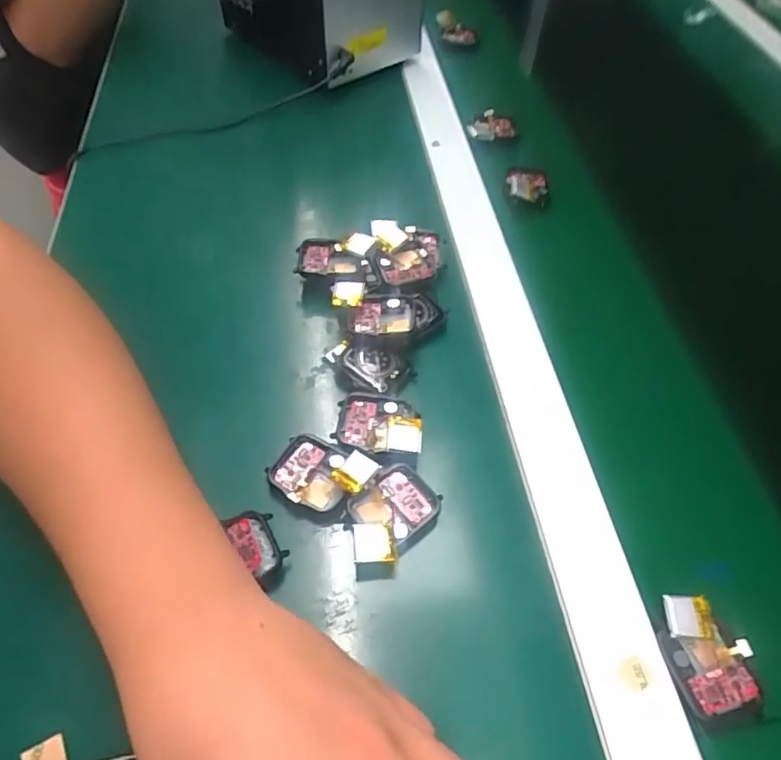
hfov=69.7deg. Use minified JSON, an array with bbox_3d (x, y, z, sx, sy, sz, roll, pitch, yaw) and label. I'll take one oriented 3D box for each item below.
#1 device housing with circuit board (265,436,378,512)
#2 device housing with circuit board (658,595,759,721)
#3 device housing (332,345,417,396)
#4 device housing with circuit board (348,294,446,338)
[{"bbox_3d":[-0.037,0.049,0.300,0.051,0.013,0.036,24,58,12],"label":"device housing with circuit board"},{"bbox_3d":[0.149,0.129,0.265,0.037,0.016,0.051,-11,57,-11],"label":"device housing with circuit board"},{"bbox_3d":[-0.011,-0.005,0.343,0.047,0.014,0.029,8,56,2],"label":"device housing"},{"bbox_3d":[0.004,-0.040,0.361,0.060,0.013,0.036,-5,56,-6],"label":"device housing with circuit board"}]

